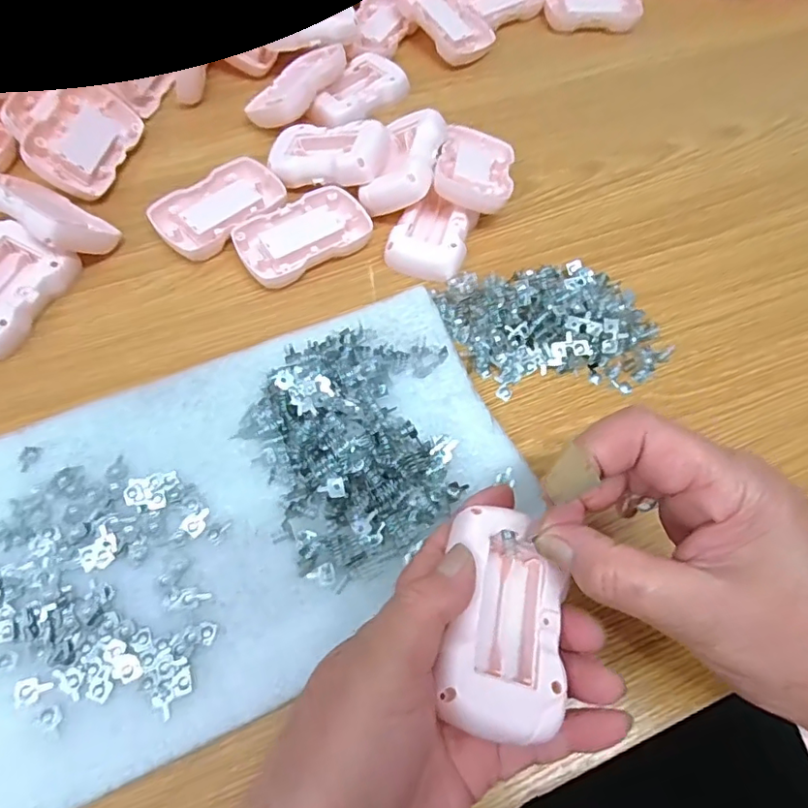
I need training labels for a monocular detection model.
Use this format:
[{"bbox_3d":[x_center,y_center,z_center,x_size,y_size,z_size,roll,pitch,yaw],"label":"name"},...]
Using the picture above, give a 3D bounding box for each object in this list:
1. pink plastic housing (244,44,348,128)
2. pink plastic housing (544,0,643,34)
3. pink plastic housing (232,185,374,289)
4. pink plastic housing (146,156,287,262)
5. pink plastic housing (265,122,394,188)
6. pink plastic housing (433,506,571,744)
[{"bbox_3d":[-0.087,-0.255,0.445,0.050,0.020,0.090,23,66,24],"label":"pink plastic housing"},{"bbox_3d":[0.180,-0.379,0.532,0.091,0.016,0.048,-7,63,-5],"label":"pink plastic housing"},{"bbox_3d":[-0.068,-0.114,0.381,0.087,0.014,0.053,-32,68,-17],"label":"pink plastic housing"},{"bbox_3d":[-0.126,-0.135,0.390,0.089,0.018,0.054,-40,71,-20],"label":"pink plastic housing"},{"bbox_3d":[-0.056,-0.180,0.402,0.083,0.020,0.050,2,61,16],"label":"pink plastic housing"},{"bbox_3d":[0.041,0.085,0.221,0.045,0.024,0.080,12,64,3],"label":"pink plastic housing"}]

